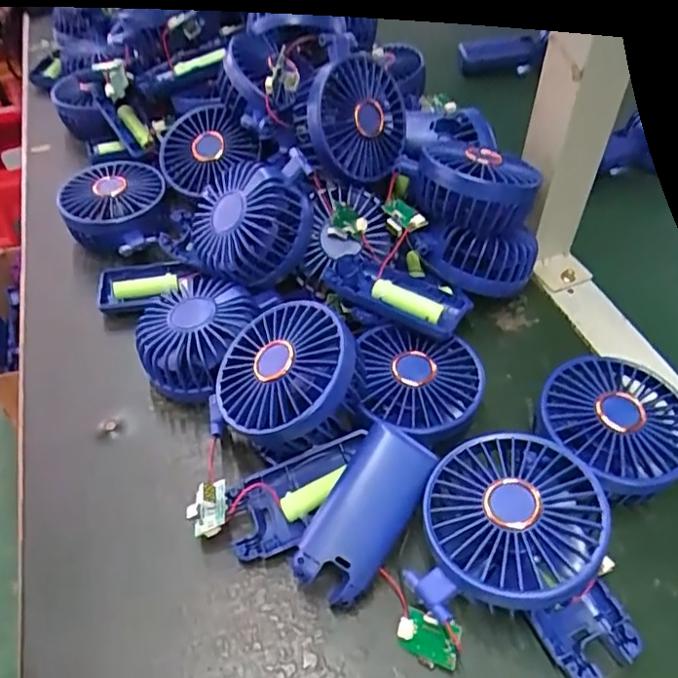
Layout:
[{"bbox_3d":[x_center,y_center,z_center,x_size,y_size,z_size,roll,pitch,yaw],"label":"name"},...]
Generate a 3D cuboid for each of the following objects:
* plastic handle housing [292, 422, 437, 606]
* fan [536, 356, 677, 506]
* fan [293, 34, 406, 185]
[{"bbox_3d":[0.015,0.093,0.313,0.044,0.012,0.090,34,77,-3],"label":"plastic handle housing"},{"bbox_3d":[0.163,0.056,0.356,0.083,0.048,0.082,-1,49,1],"label":"fan"},{"bbox_3d":[0.008,-0.164,0.447,0.040,0.087,0.094,2,65,56],"label":"fan"}]

